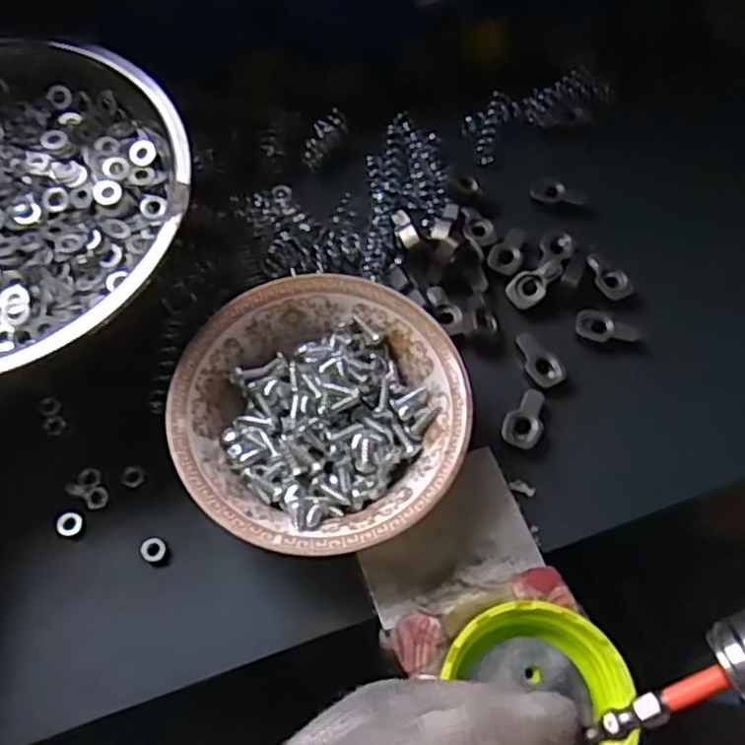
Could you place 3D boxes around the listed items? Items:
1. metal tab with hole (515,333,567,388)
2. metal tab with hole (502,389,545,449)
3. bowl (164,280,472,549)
[{"bbox_3d":[0.080,-0.006,0.345,0.016,0.005,0.030,-24,68,-13],"label":"metal tab with hole"},{"bbox_3d":[0.072,0.022,0.333,0.017,0.007,0.030,27,66,10],"label":"metal tab with hole"},{"bbox_3d":[-0.022,0.020,0.311,0.119,0.043,0.116,1,65,-2],"label":"bowl"}]

